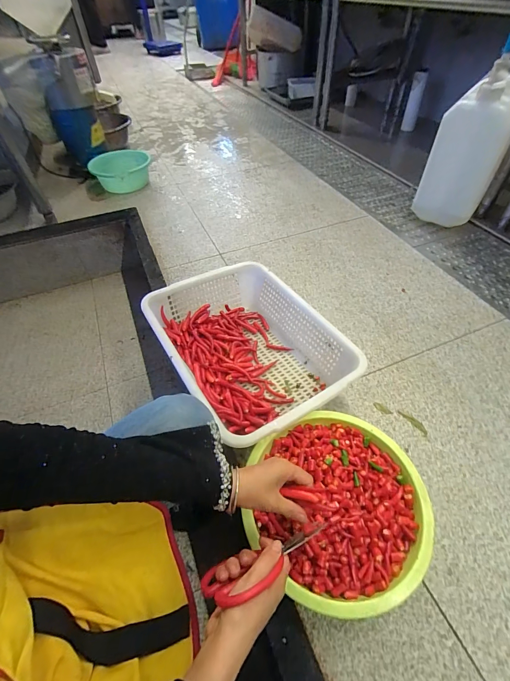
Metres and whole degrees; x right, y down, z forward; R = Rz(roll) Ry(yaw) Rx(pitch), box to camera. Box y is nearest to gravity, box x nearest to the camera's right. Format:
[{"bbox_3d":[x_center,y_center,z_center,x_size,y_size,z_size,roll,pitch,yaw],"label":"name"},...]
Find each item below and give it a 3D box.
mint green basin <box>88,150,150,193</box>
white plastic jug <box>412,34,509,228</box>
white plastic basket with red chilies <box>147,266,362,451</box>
[{"bbox_3d":[-0.584,-0.748,1.398,0.253,0.102,0.226,-11,50,-6],"label":"mint green basin"},{"bbox_3d":[0.649,-0.572,0.959,0.133,0.483,0.165,-19,51,-13],"label":"white plastic jug"},{"bbox_3d":[-0.015,0.020,0.710,0.319,0.145,0.426,-27,53,-19],"label":"white plastic basket with red chilies"}]

